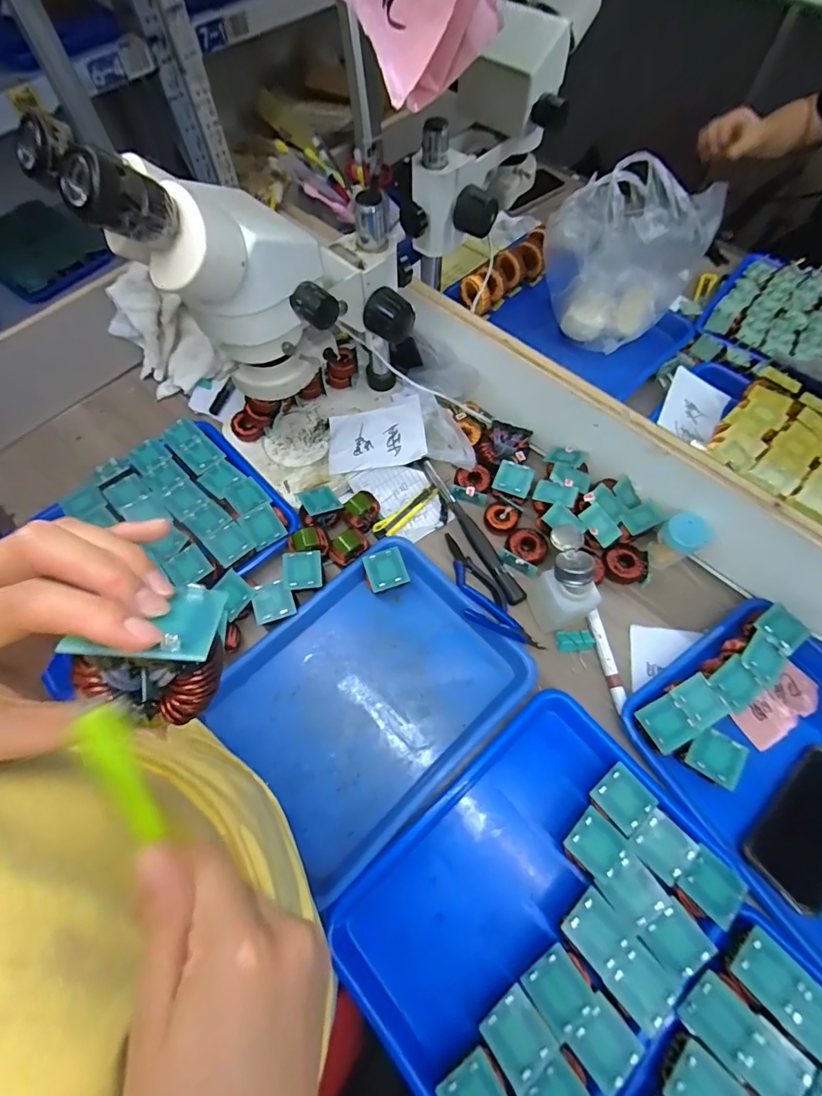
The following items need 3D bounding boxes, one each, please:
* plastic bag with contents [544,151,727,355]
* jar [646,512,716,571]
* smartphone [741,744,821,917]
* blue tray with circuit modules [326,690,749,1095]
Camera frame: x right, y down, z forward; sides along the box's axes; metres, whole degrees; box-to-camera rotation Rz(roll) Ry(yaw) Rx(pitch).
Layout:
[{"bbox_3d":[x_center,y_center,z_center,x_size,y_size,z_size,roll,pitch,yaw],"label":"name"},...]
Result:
[{"bbox_3d":[0.305,-0.427,0.670,0.179,0.184,0.185,-30,68,-13],"label":"plastic bag with contents"},{"bbox_3d":[0.320,-0.004,0.570,0.044,0.085,0.048,-31,69,-13],"label":"jar"},{"bbox_3d":[0.407,0.279,0.466,0.160,0.009,0.075,-34,63,-19],"label":"smartphone"},{"bbox_3d":[0.112,0.323,0.420,0.315,0.051,0.234,-38,70,-15],"label":"blue tray with circuit modules"}]

